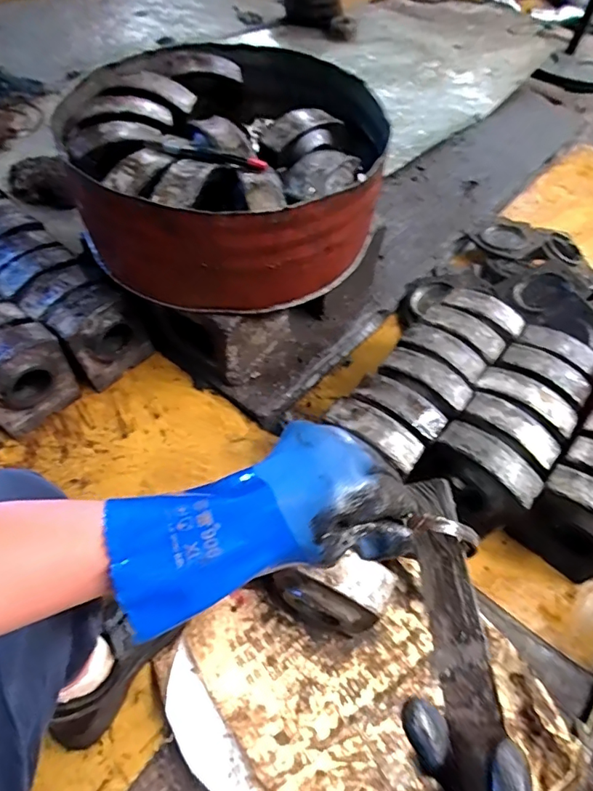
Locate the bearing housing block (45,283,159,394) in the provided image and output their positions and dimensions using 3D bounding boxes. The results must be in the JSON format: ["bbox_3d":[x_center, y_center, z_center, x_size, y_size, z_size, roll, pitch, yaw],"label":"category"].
[{"bbox_3d":[-0.362,-0.114,0.926,0.151,0.165,0.091,-31,64,-22],"label":"bearing housing block"}]

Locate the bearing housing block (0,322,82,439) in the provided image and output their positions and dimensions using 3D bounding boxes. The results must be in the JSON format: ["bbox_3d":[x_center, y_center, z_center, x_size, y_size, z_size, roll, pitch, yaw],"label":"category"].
[{"bbox_3d":[-0.483,-0.028,0.872,0.150,0.162,0.091,-36,66,-24],"label":"bearing housing block"}]

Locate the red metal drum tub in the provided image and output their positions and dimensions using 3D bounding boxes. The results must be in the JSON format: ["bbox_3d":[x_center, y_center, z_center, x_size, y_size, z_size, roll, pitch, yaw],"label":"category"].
[{"bbox_3d":[-0.127,-0.395,0.881,0.472,0.216,0.499,2,55,-3],"label":"red metal drum tub"}]

